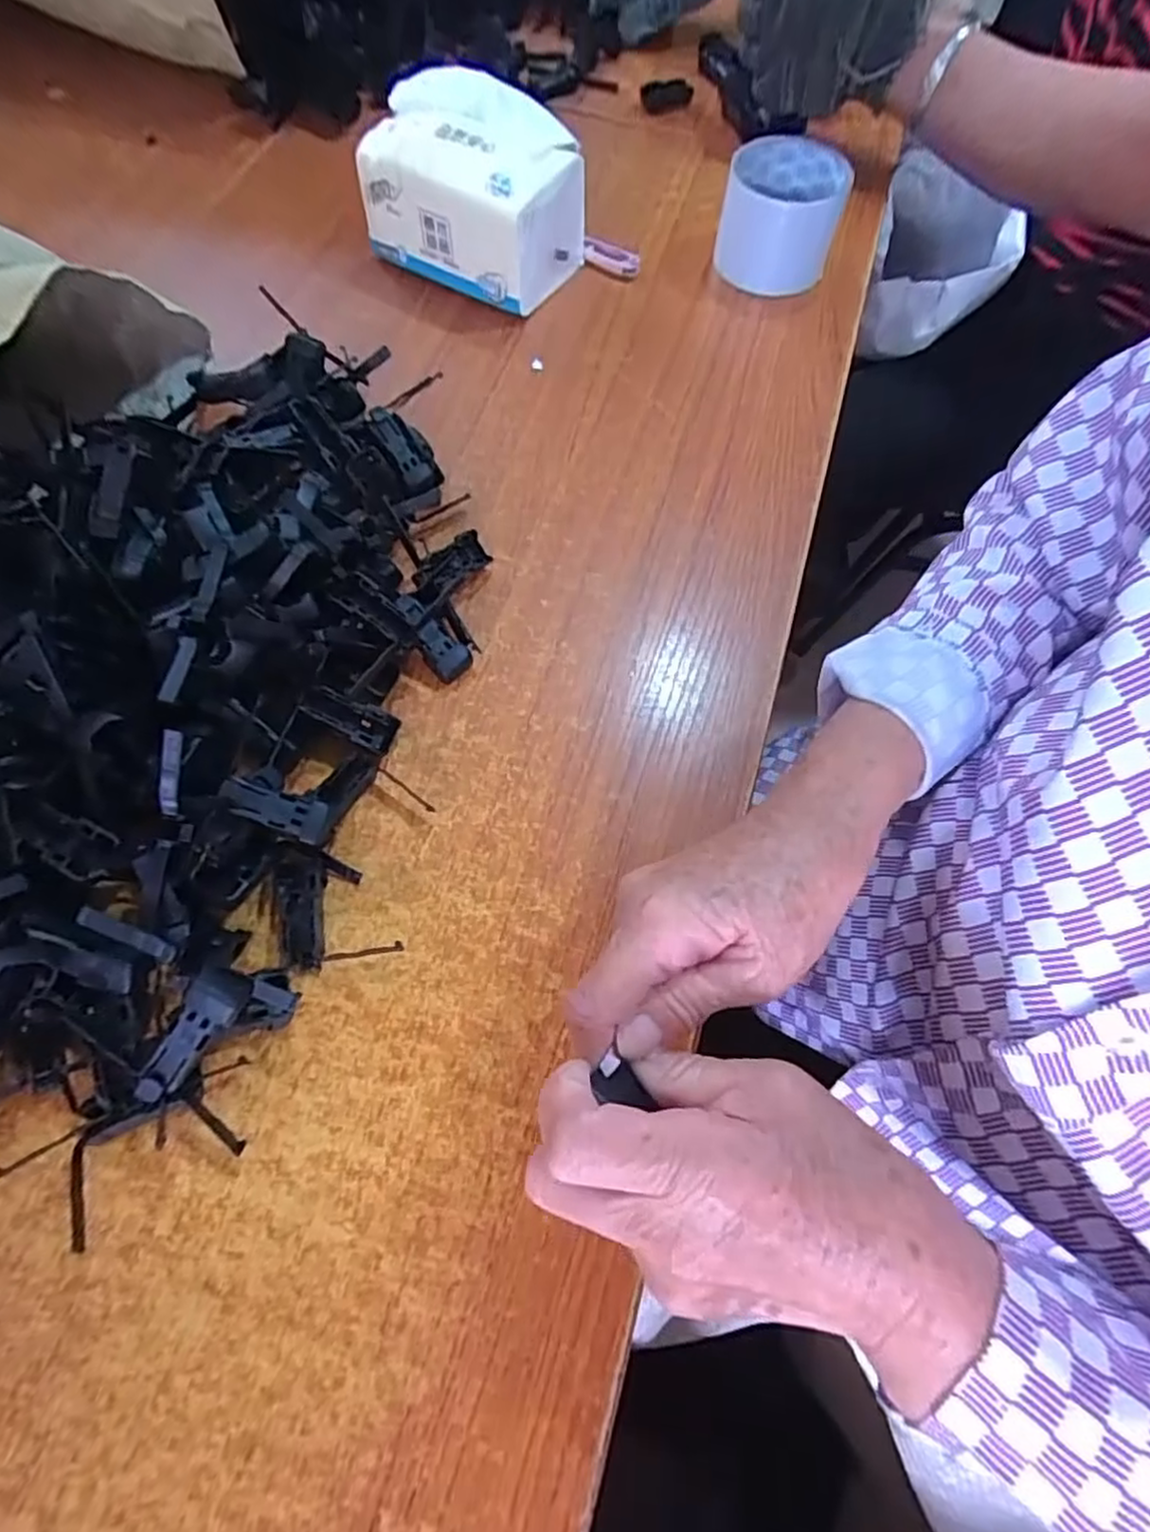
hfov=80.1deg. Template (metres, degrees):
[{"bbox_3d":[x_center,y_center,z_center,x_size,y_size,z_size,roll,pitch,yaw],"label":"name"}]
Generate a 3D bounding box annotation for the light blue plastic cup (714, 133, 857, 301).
[{"bbox_3d":[0.151,-0.406,0.505,0.082,0.069,0.083,1,66,-3],"label":"light blue plastic cup"}]

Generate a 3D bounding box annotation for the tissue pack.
[{"bbox_3d":[-0.065,-0.405,0.483,0.135,0.091,0.105,32,68,10],"label":"tissue pack"}]

